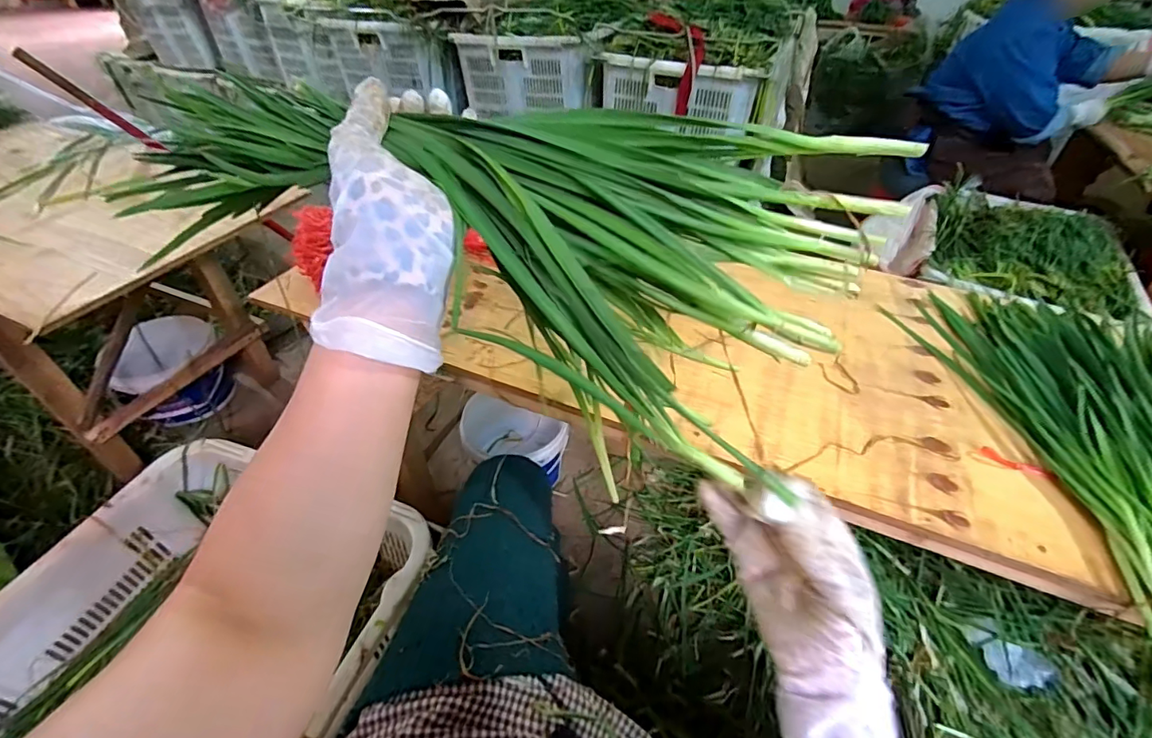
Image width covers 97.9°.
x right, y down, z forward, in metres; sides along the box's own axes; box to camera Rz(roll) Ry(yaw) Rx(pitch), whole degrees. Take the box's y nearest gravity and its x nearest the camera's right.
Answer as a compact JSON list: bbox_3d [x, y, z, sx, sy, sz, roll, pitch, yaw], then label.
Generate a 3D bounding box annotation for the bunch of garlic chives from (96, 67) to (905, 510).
[{"bbox_3d":[-0.048,-0.074,0.291,0.427,0.151,0.132,13,43,2],"label":"bunch of garlic chives"}]

